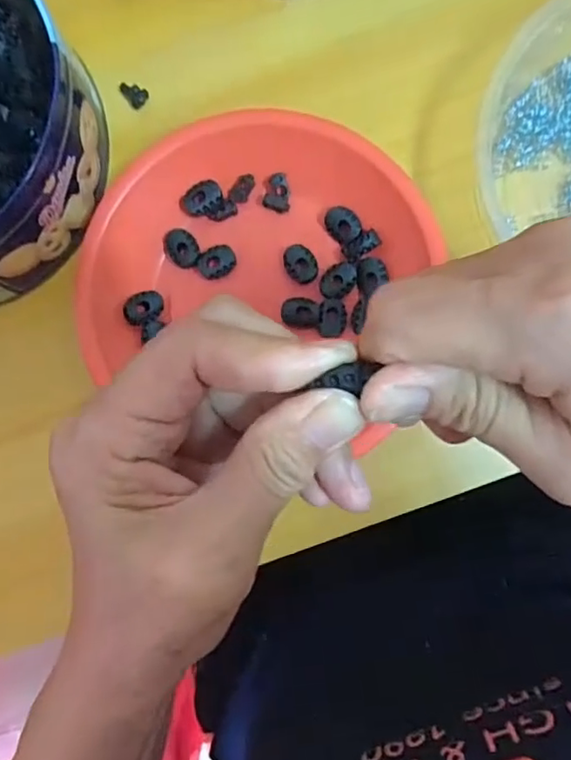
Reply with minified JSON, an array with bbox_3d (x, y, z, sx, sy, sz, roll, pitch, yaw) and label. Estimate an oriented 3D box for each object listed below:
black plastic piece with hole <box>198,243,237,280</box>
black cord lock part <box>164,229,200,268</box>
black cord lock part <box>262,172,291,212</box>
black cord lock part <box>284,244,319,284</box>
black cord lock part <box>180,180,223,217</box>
[{"bbox_3d":[-0.039,-0.068,0.331,0.021,0.010,0.018,-17,87,3],"label":"black plastic piece with hole"},{"bbox_3d":[-0.059,-0.075,0.331,0.017,0.008,0.024,-41,87,1],"label":"black cord lock part"},{"bbox_3d":[-0.003,-0.106,0.331,0.015,0.006,0.019,20,89,4],"label":"black cord lock part"},{"bbox_3d":[0.009,-0.066,0.328,0.017,0.005,0.022,-30,87,2],"label":"black cord lock part"},{"bbox_3d":[-0.048,-0.103,0.328,0.024,0.009,0.018,-37,87,2],"label":"black cord lock part"}]

